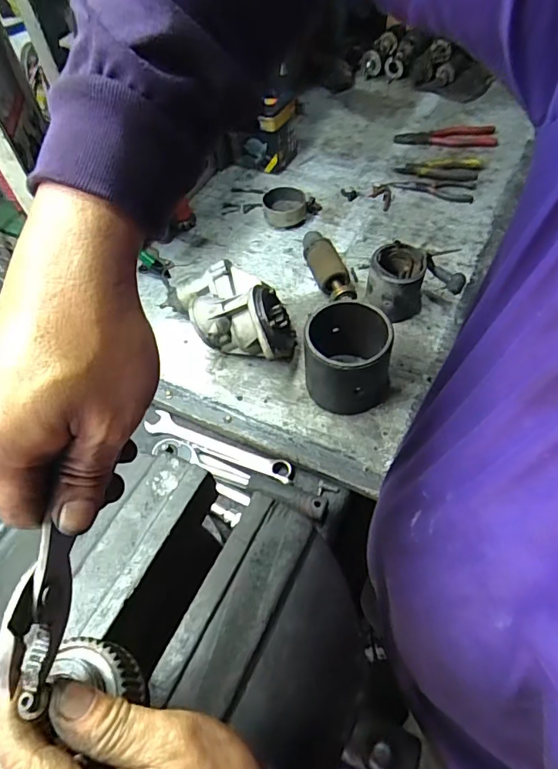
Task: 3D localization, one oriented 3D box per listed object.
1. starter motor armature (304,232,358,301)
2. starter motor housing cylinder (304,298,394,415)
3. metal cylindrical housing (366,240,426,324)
[{"bbox_3d":[0.079,-0.192,0.776,0.055,0.057,0.157,-13,55,-4],"label":"starter motor armature"},{"bbox_3d":[0.094,-0.033,0.646,0.110,0.123,0.108,-2,55,3],"label":"starter motor housing cylinder"},{"bbox_3d":[0.176,-0.149,0.726,0.078,0.098,0.078,-2,55,3],"label":"metal cylindrical housing"}]

